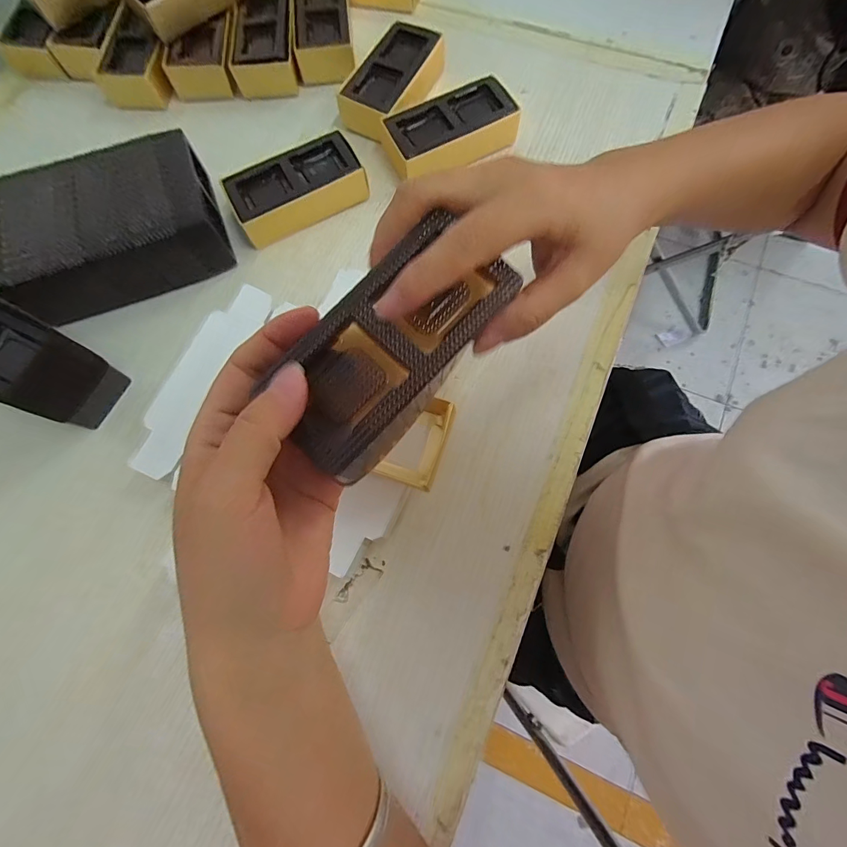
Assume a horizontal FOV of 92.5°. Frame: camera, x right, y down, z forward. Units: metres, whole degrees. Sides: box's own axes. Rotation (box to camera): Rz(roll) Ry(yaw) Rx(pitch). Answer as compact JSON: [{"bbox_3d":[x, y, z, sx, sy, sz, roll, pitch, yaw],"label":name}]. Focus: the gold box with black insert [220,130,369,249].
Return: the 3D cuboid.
[{"bbox_3d":[-0.109,-0.203,0.354,0.113,0.033,0.060,-26,74,-6],"label":"gold box with black insert"}]

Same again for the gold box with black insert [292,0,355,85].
[{"bbox_3d":[-0.102,-0.409,0.416,0.054,0.034,0.122,-6,73,-1],"label":"gold box with black insert"}]

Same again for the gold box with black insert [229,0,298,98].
[{"bbox_3d":[-0.158,-0.387,0.413,0.060,0.038,0.112,-3,73,0],"label":"gold box with black insert"}]

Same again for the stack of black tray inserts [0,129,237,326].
[{"bbox_3d":[-0.254,-0.160,0.335,0.165,0.056,0.126,-21,74,-5],"label":"stack of black tray inserts"}]

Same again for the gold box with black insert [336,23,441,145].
[{"bbox_3d":[-0.032,-0.329,0.392,0.062,0.033,0.115,28,76,9],"label":"gold box with black insert"}]

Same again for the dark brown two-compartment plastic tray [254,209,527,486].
[{"bbox_3d":[-0.013,-0.031,0.159,0.050,0.016,0.103,37,77,11],"label":"dark brown two-compartment plastic tray"}]

